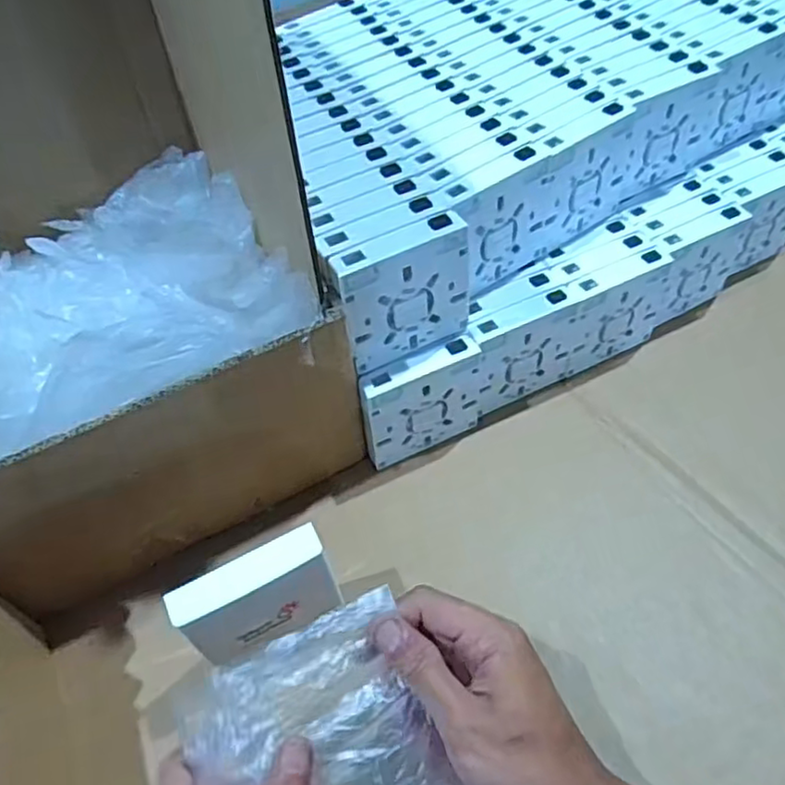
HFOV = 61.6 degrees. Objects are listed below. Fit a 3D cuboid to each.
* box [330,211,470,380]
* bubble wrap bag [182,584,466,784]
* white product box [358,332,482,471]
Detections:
[{"bbox_3d":[0.007,-0.062,0.420,0.087,0.085,0.024,-24,54,-14],"label":"box"},{"bbox_3d":[-0.029,0.180,0.314,0.110,0.011,0.129,-23,83,-11],"label":"bubble wrap bag"},{"bbox_3d":[0.021,0.008,0.473,0.090,0.085,0.023,-23,54,-14],"label":"white product box"}]

